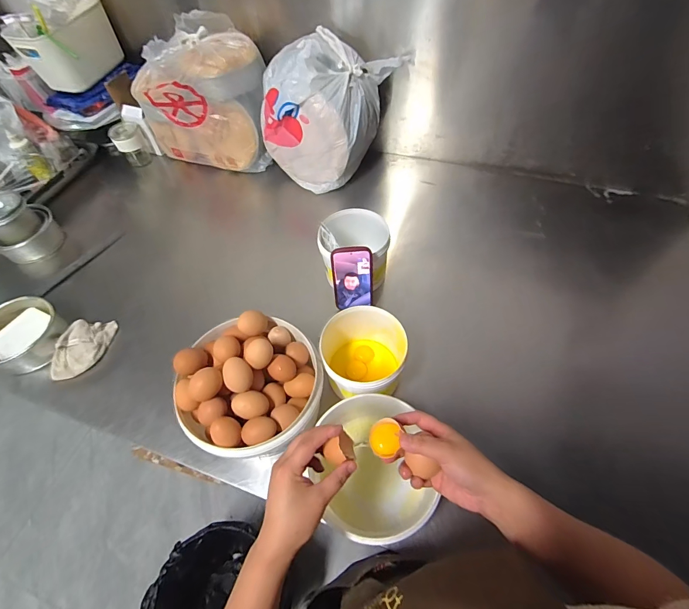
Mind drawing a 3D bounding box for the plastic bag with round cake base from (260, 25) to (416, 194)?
[{"bbox_3d":[-0.054,-0.499,0.924,0.330,0.313,0.200,6,58,6],"label":"plastic bag with round cake base"}]

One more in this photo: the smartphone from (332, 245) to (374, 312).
[{"bbox_3d":[0.018,-0.053,0.742,0.082,0.149,0.010,-4,42,3],"label":"smartphone"}]

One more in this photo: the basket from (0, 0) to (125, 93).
[{"bbox_3d":[-0.785,-0.740,1.009,0.189,0.164,0.215,6,58,7],"label":"basket"}]

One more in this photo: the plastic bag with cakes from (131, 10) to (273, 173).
[{"bbox_3d":[-0.394,-0.575,0.999,0.350,0.320,0.183,2,57,4],"label":"plastic bag with cakes"}]

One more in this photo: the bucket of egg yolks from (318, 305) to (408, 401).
[{"bbox_3d":[0.042,0.104,0.682,0.142,0.143,0.143,-1,57,2],"label":"bucket of egg yolks"}]

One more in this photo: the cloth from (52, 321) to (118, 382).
[{"bbox_3d":[-0.567,0.088,0.765,0.075,0.041,0.147,15,59,12],"label":"cloth"}]

